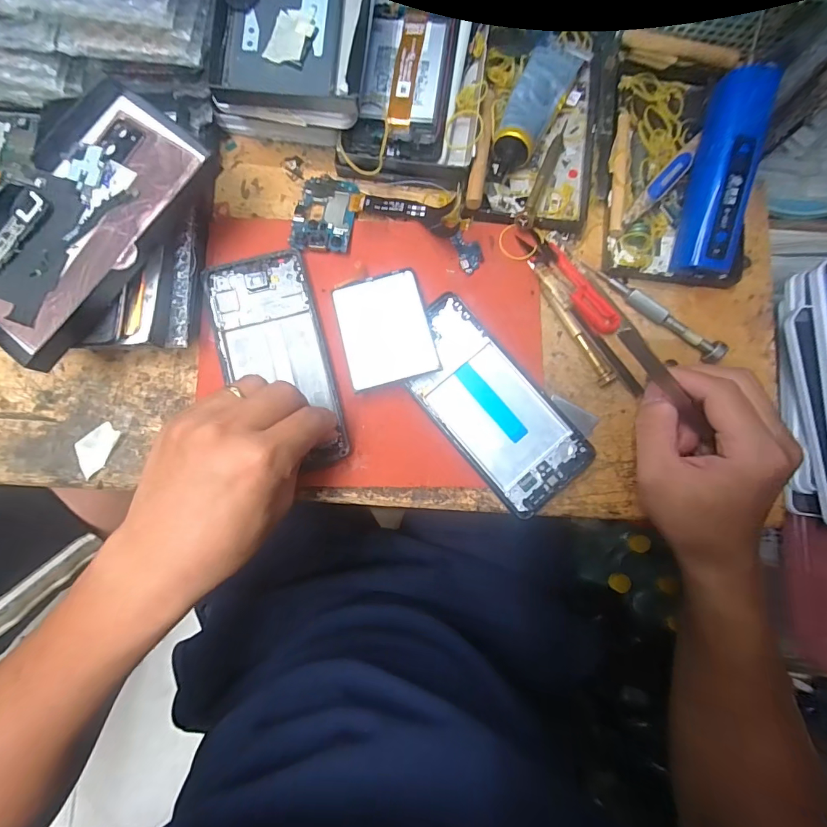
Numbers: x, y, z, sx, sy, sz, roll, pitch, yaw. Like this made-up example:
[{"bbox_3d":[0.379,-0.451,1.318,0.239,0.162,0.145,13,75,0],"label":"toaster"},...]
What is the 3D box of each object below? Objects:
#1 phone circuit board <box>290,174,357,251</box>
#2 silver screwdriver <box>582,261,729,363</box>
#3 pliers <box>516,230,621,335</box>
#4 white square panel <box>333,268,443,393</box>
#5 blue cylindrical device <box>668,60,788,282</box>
[{"bbox_3d":[-0.068,-0.153,0.325,0.044,0.004,0.063,7,75,1],"label":"phone circuit board"},{"bbox_3d":[0.181,-0.078,0.315,0.114,0.019,0.014,38,86,-1],"label":"silver screwdriver"},{"bbox_3d":[0.120,-0.101,0.323,0.024,0.009,0.096,-39,91,-4],"label":"pliers"},{"bbox_3d":[-0.021,-0.062,0.306,0.063,0.004,0.083,-14,76,-1],"label":"white square panel"},{"bbox_3d":[0.222,-0.170,0.306,0.031,0.036,0.132,6,102,-3],"label":"blue cylindrical device"}]

